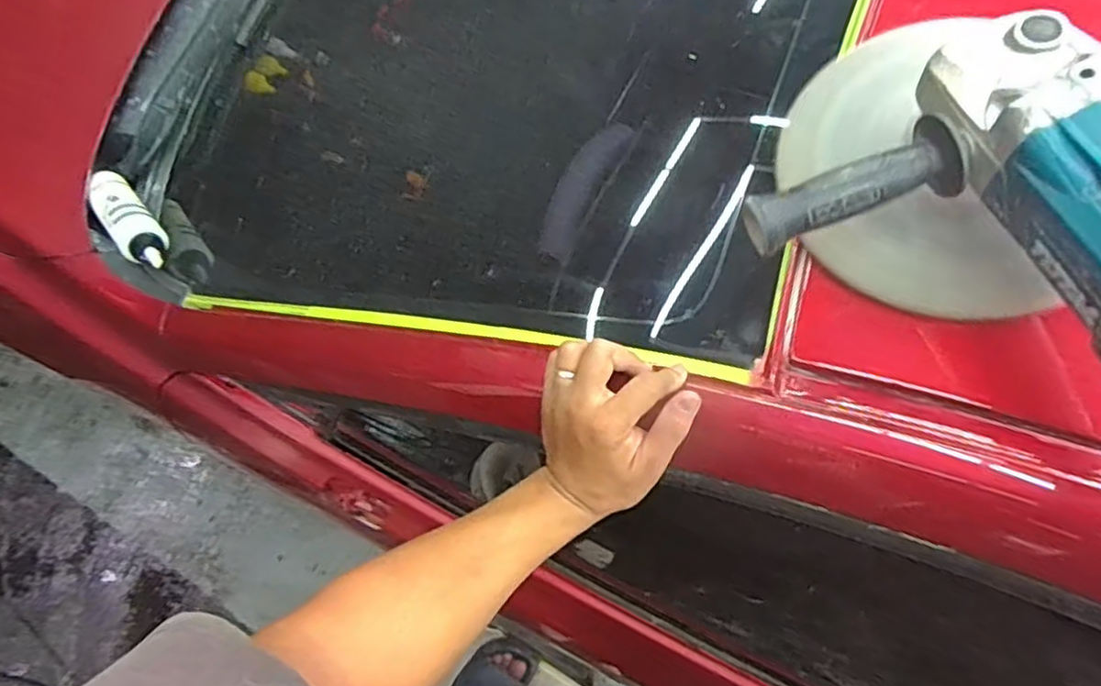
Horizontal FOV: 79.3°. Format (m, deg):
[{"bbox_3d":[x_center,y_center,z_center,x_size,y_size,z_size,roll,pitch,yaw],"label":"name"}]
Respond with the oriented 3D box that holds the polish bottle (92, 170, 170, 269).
[{"bbox_3d":[-0.564,-0.169,0.882,0.055,0.054,0.206,-38,58,-13],"label":"polish bottle"}]

